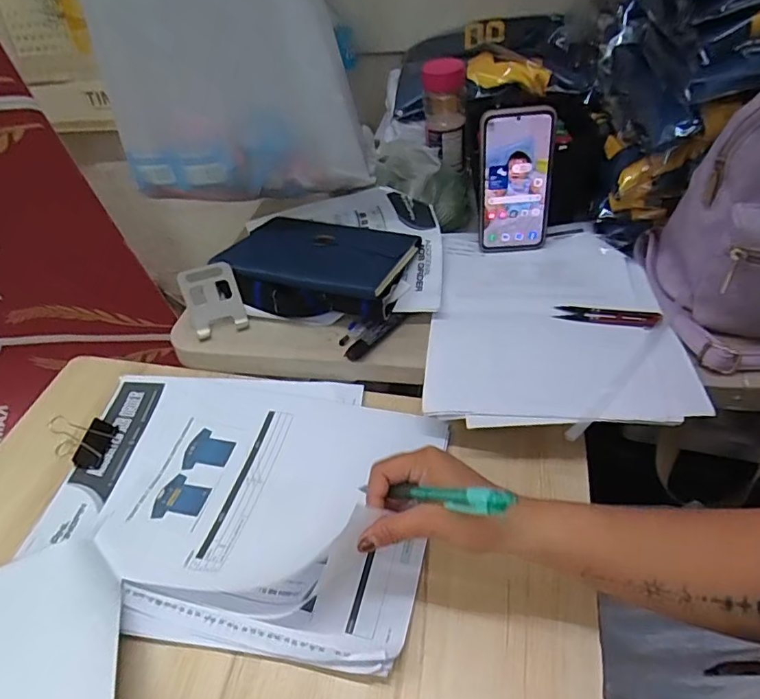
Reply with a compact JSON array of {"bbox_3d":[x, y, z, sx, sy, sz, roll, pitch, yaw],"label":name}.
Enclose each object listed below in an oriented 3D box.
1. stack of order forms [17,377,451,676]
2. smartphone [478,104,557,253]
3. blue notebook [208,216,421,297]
[{"bbox_3d":[-0.131,0.129,0.486,0.344,0.019,0.258,5,45,8],"label":"stack of order forms"},{"bbox_3d":[0.162,-0.198,0.618,0.085,0.167,0.013,-3,35,6],"label":"smartphone"},{"bbox_3d":[-0.071,-0.120,0.634,0.211,0.017,0.163,12,35,16],"label":"blue notebook"}]

